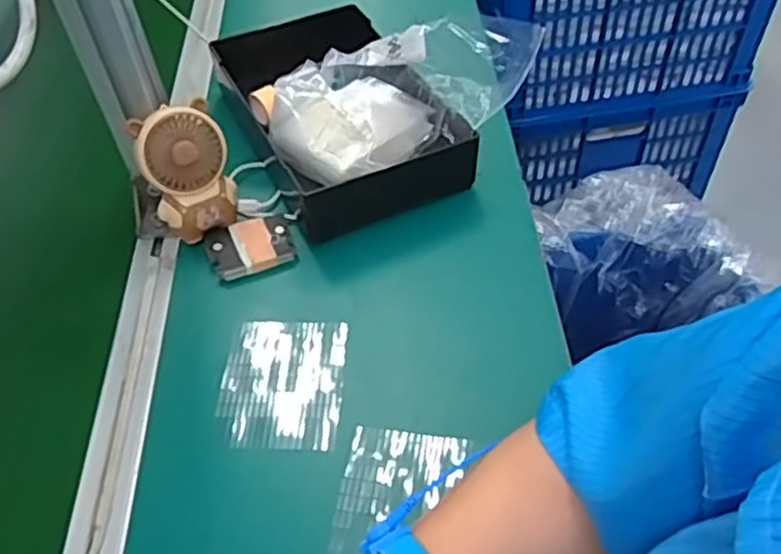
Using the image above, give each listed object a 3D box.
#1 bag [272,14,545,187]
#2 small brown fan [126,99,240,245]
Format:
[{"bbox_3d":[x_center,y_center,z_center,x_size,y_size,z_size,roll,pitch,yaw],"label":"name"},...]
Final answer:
[{"bbox_3d":[0.006,-0.150,0.644,0.207,0.102,0.133,-24,52,-15],"label":"bag"},{"bbox_3d":[-0.161,-0.084,0.580,0.066,0.088,0.058,-18,51,-10],"label":"small brown fan"}]

